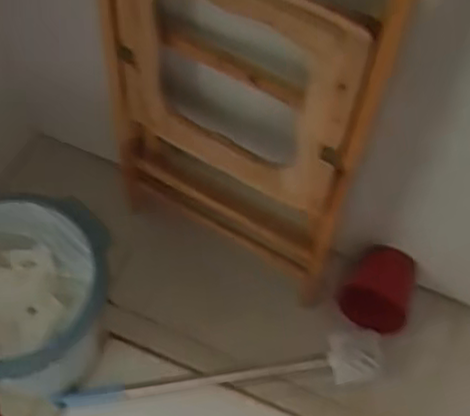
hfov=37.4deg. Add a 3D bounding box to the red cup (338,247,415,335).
[{"bbox_3d":[0.258,0.147,1.243,0.115,0.103,0.143,18,64,14],"label":"red cup"}]

